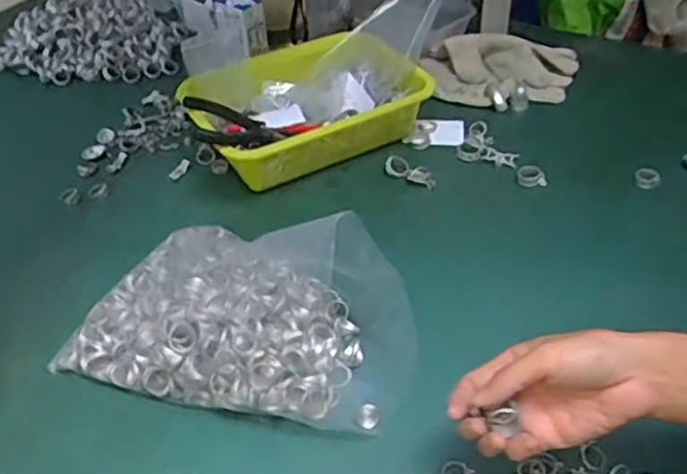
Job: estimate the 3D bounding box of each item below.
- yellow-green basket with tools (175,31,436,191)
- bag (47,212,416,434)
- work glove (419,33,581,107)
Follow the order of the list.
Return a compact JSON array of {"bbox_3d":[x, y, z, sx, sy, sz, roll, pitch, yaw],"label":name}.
[{"bbox_3d":[-0.050,-0.159,0.838,0.258,0.083,0.209,-21,44,-19],"label":"yellow-green basket with tools"},{"bbox_3d":[-0.083,0.042,0.594,0.293,0.114,0.185,10,43,15],"label":"bag"},{"bbox_3d":[0.206,-0.229,0.918,0.207,0.044,0.150,5,42,9],"label":"work glove"}]

